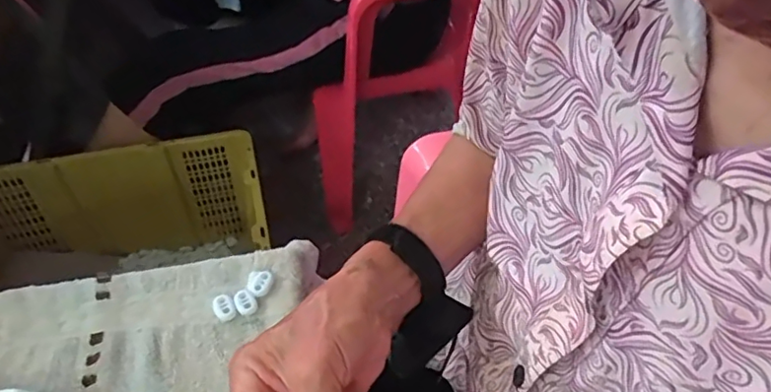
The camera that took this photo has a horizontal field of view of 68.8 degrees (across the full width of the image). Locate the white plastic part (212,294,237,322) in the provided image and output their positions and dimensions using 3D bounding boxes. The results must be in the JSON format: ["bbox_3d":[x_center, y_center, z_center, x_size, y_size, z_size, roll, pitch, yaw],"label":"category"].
[{"bbox_3d":[-0.123,0.084,0.427,0.016,0.007,0.024,-19,50,-20],"label":"white plastic part"}]

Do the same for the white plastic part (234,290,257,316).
[{"bbox_3d":[-0.107,0.080,0.429,0.015,0.006,0.022,-19,49,-19],"label":"white plastic part"}]

